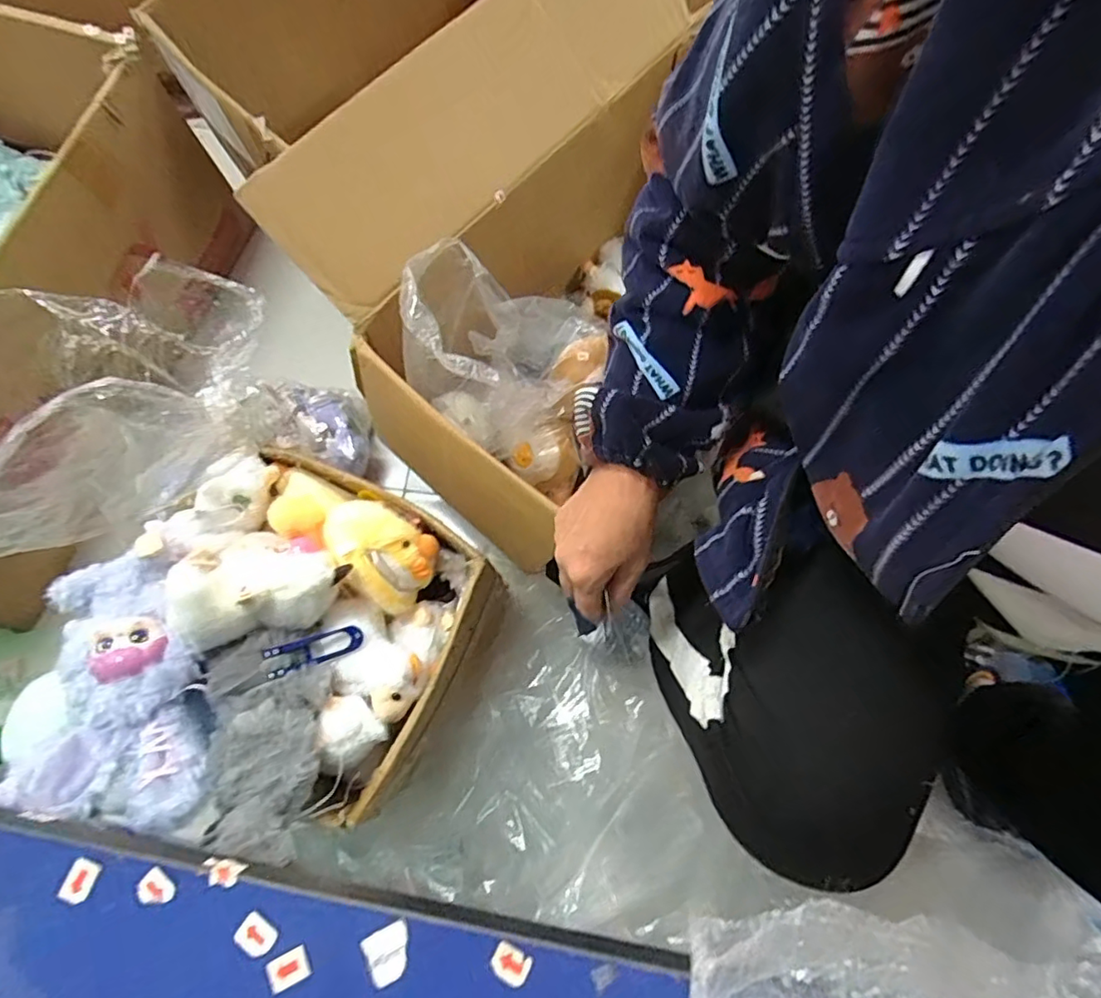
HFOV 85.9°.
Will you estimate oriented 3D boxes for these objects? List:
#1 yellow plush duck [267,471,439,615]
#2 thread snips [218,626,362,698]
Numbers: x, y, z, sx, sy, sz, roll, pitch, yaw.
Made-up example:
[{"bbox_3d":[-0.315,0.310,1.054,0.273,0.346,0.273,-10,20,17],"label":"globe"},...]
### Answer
[{"bbox_3d":[-0.188,0.028,0.555,0.166,0.067,0.077,34,77,11],"label":"yellow plush duck"},{"bbox_3d":[-0.216,0.133,0.501,0.108,0.010,0.026,-16,72,-25],"label":"thread snips"}]

